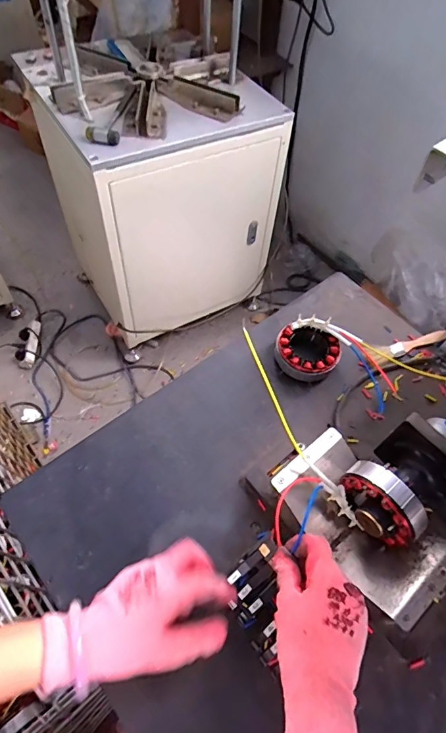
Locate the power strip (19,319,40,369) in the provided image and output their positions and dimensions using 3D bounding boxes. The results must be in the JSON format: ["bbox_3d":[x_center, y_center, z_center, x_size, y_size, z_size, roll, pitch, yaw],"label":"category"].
[{"bbox_3d":[-0.682,-0.084,1.518,0.052,0.038,0.194,4,58,-1],"label":"power strip"}]

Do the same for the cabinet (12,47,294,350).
[{"bbox_3d":[-0.189,-0.527,1.329,0.537,0.667,0.506,-27,64,-18],"label":"cabinet"}]

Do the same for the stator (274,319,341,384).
[{"bbox_3d":[0.118,-0.022,0.591,0.080,0.043,0.080,1,60,-2],"label":"stator"}]

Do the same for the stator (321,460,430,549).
[{"bbox_3d":[0.156,0.140,0.429,0.053,0.081,0.091,-38,68,-23],"label":"stator"}]

